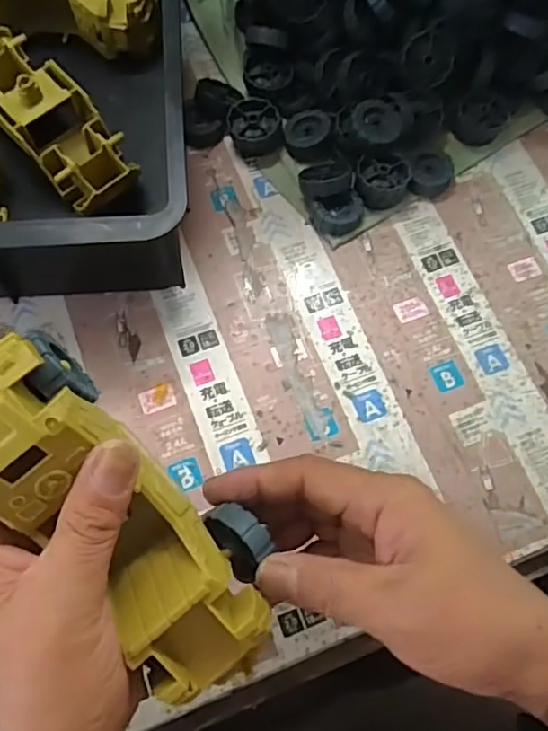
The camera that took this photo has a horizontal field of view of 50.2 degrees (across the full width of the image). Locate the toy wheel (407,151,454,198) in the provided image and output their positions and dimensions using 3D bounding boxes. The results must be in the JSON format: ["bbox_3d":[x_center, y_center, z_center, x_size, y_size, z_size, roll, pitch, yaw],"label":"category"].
[{"bbox_3d":[0.122,-0.148,0.451,0.033,0.018,0.037,24,72,6],"label":"toy wheel"}]

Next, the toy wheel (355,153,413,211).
[{"bbox_3d":[0.082,-0.138,0.442,0.042,0.019,0.038,-11,72,-6],"label":"toy wheel"}]

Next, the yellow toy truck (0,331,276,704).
[{"bbox_3d":[-0.062,0.064,0.238,0.061,0.050,0.168,-43,104,-13],"label":"yellow toy truck"}]

